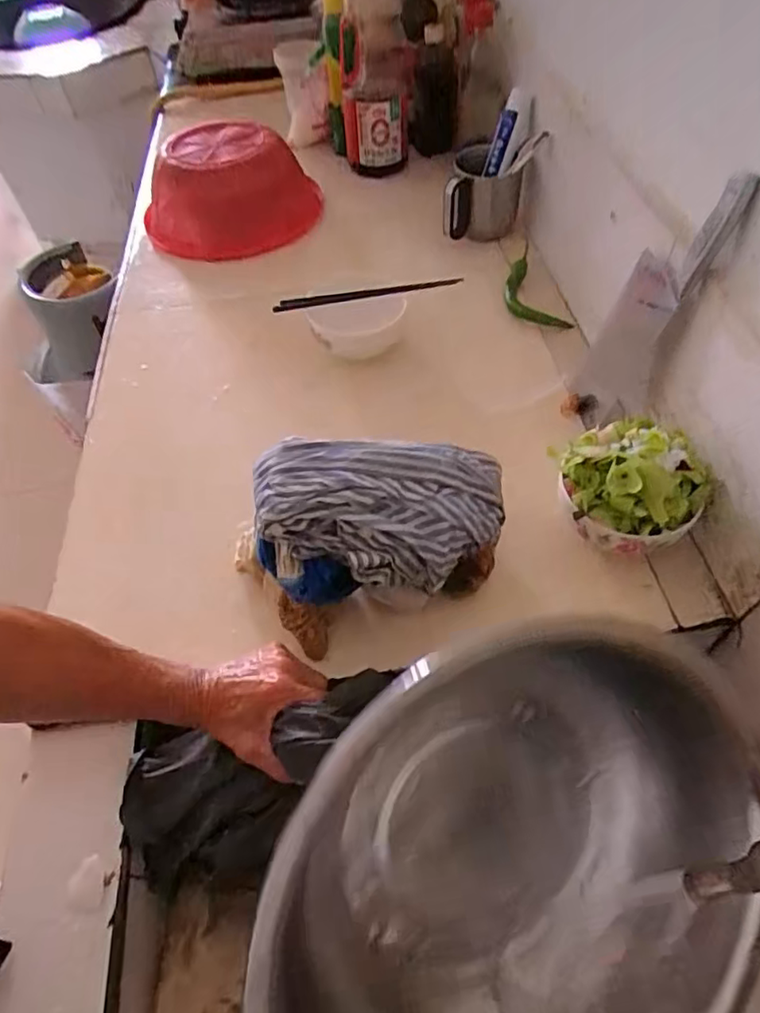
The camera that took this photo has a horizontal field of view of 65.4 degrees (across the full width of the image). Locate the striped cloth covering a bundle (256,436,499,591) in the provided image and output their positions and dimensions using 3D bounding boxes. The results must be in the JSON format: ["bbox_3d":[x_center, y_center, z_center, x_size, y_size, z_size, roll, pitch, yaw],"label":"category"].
[{"bbox_3d":[0.009,0.003,0.491,0.207,0.093,0.098,-10,52,-4],"label":"striped cloth covering a bundle"}]

